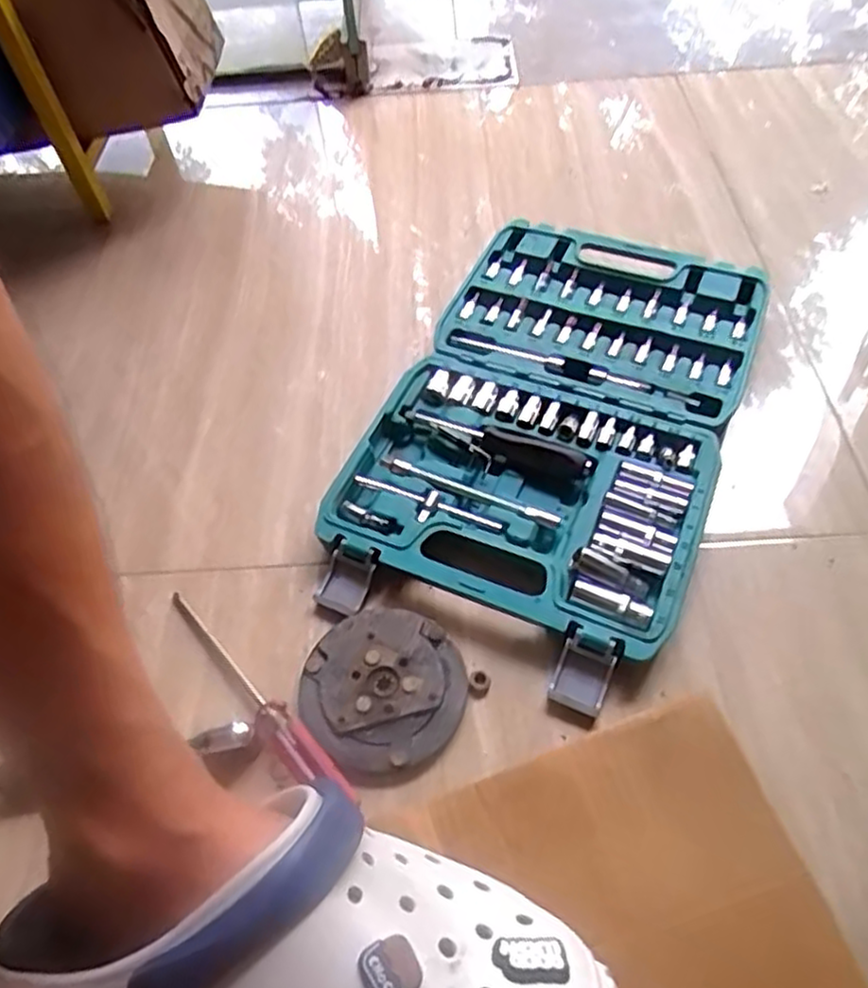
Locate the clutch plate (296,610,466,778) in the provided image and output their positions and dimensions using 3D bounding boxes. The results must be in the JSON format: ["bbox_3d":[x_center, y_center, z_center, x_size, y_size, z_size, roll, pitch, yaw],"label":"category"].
[{"bbox_3d":[-0.032,0.124,0.453,0.099,0.016,0.099,-1,53,2],"label":"clutch plate"}]

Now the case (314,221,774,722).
[{"bbox_3d":[0.097,-0.062,0.554,0.240,0.033,0.399,20,57,16],"label":"case"}]

